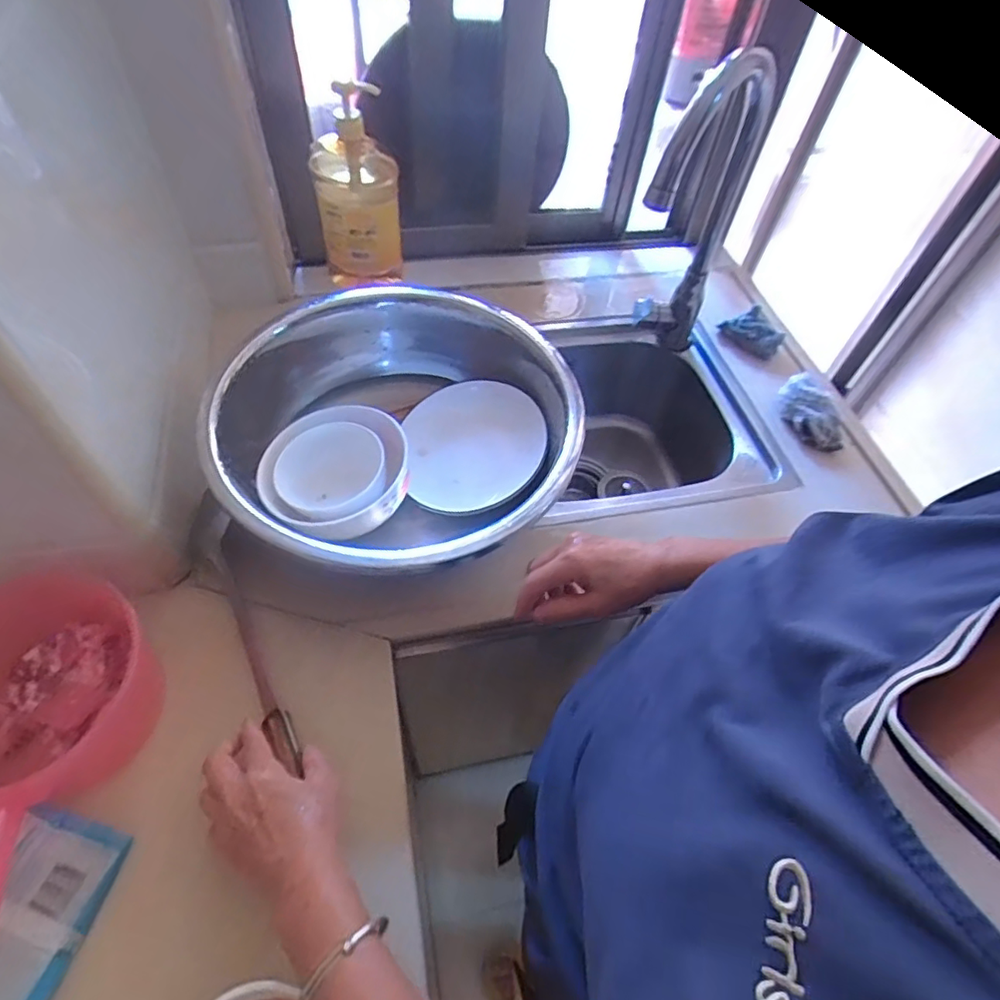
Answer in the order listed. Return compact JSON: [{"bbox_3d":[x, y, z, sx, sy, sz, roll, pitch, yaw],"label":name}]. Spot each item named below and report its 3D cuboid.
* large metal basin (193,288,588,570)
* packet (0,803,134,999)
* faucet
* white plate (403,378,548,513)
[{"bbox_3d":[-0.102,-0.067,0.629,0.354,0.128,0.369,2,55,-3],"label":"large metal basin"},{"bbox_3d":[-0.380,0.276,0.413,0.177,0.032,0.119,15,55,6],"label":"packet"},{"bbox_3d":[0.225,-0.308,0.694,0.090,0.372,0.277,21,56,10],"label":"faucet"},{"bbox_3d":[-0.031,-0.062,0.670,0.160,0.022,0.156,-2,74,8],"label":"white plate"}]

